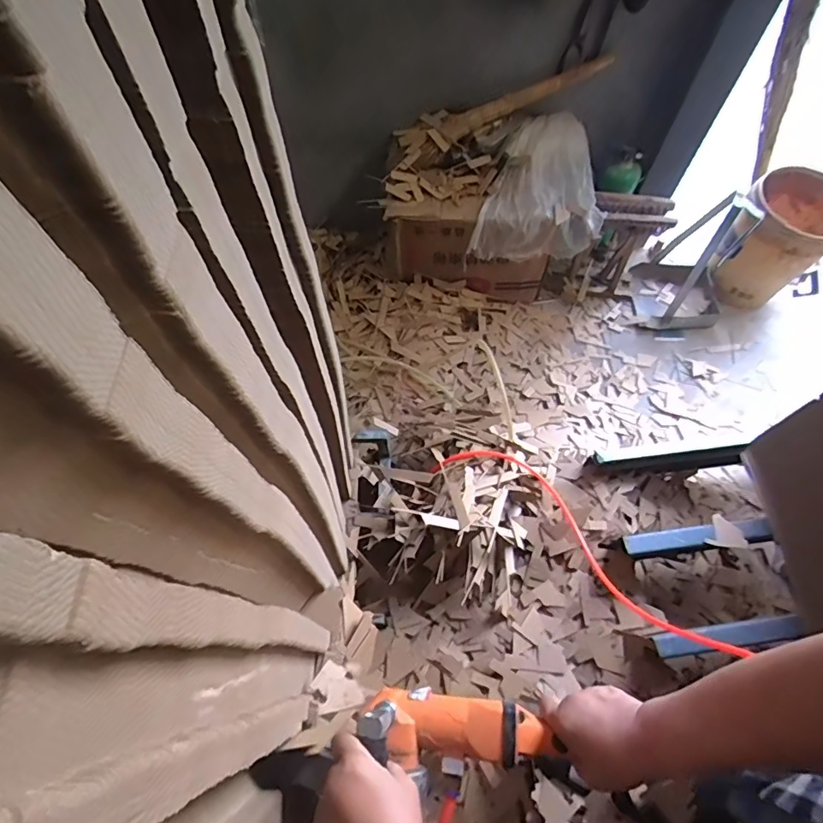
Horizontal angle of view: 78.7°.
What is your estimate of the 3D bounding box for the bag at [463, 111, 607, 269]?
[{"bbox_3d":[0.386,-0.704,1.602,0.402,0.292,0.318,-1,63,-1],"label":"bag"}]

